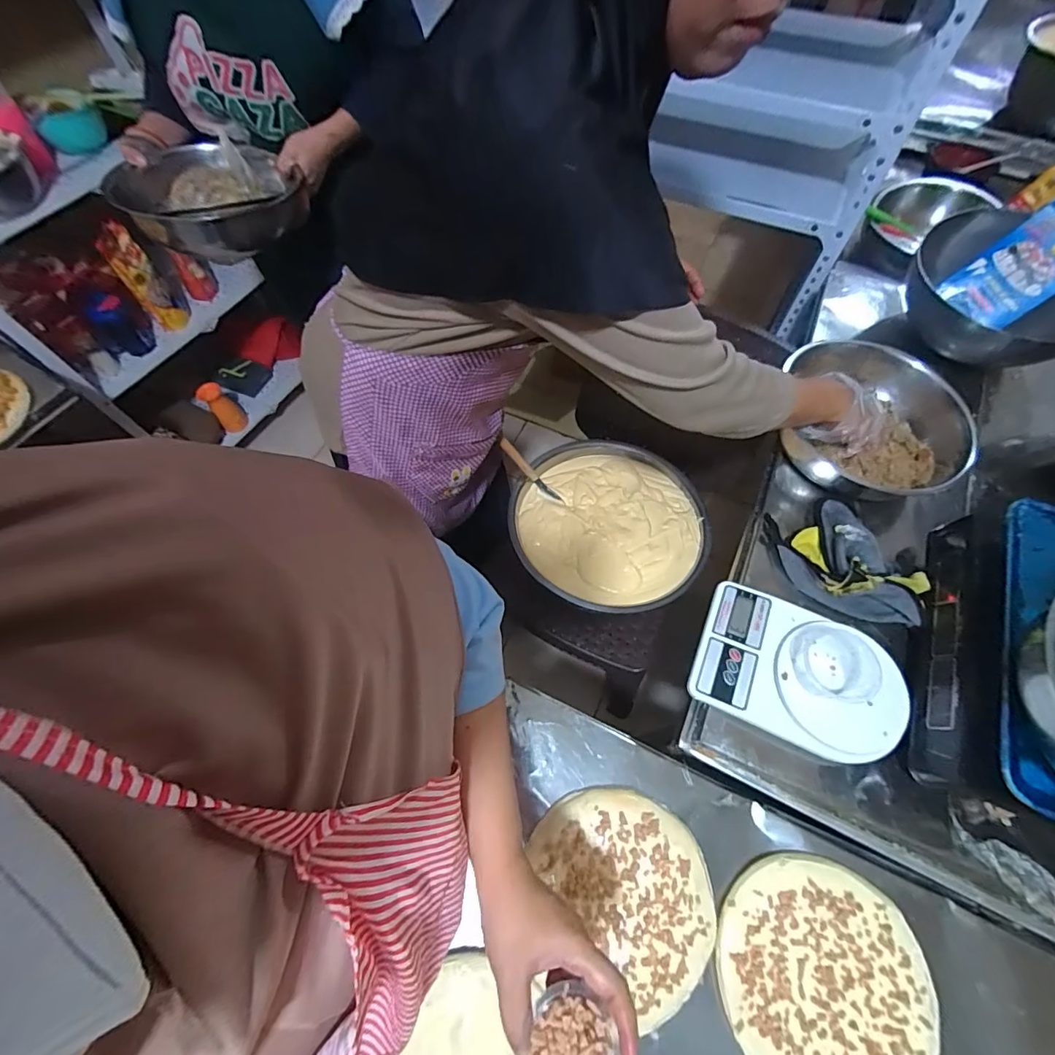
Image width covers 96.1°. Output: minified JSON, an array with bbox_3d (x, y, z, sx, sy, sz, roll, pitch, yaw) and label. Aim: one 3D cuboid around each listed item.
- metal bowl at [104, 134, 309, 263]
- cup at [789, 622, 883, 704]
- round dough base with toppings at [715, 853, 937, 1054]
[{"bbox_3d":[-0.477,-0.505,0.724,0.245,0.082,0.253,0,63,1],"label":"metal bowl"},{"bbox_3d":[0.330,0.146,0.515,0.068,0.043,0.082,-3,63,-1],"label":"cup"},{"bbox_3d":[0.296,0.451,0.478,0.198,0.019,0.194,0,63,1],"label":"round dough base with toppings"}]

